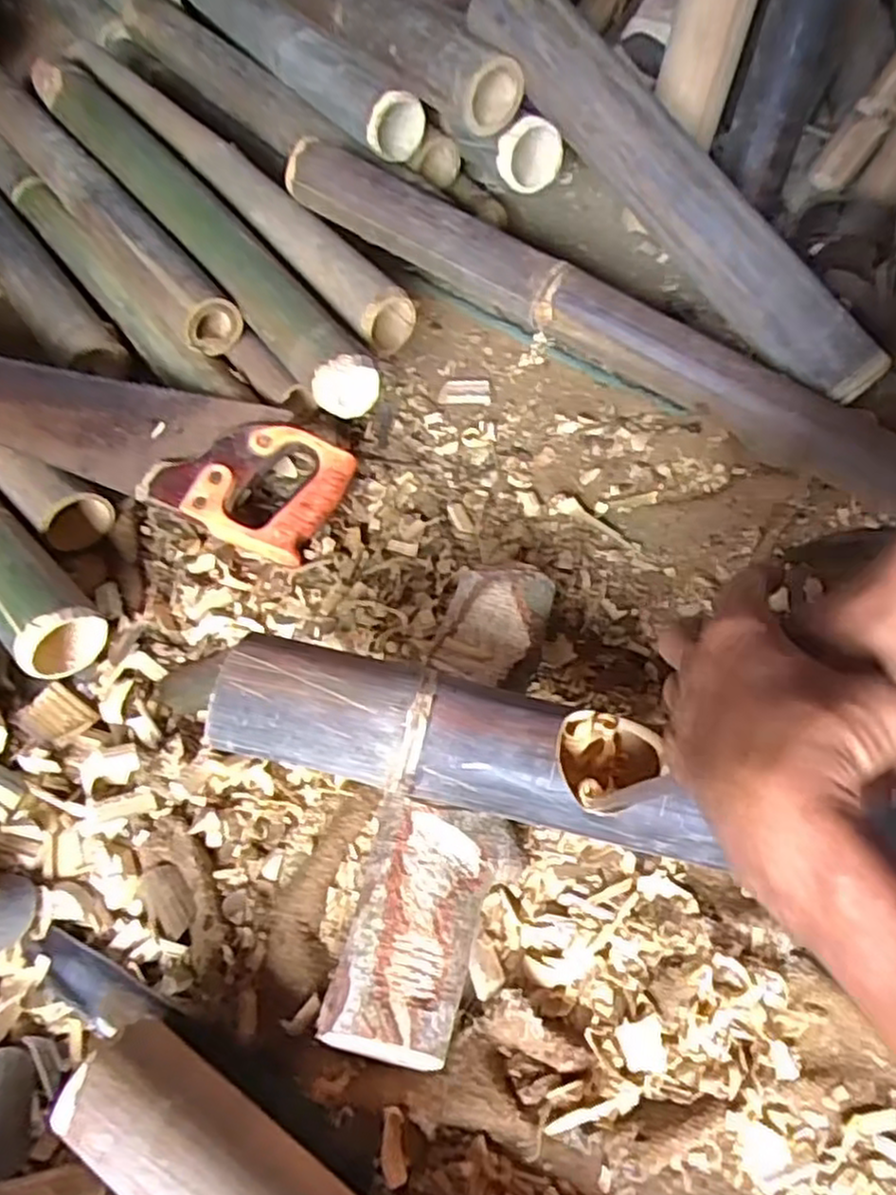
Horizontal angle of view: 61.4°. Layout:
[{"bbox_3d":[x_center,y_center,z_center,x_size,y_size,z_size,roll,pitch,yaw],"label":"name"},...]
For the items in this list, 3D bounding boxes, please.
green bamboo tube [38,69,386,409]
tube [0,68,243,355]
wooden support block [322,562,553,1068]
[{"bbox_3d":[-0.268,-0.397,0.773,0.072,0.074,0.652,-33,62,-20],"label":"green bamboo tube"},{"bbox_3d":[-0.395,-0.442,0.816,0.058,0.054,0.597,-33,62,-20],"label":"tube"},{"bbox_3d":[0.009,0.123,0.500,0.084,0.059,0.323,11,57,8],"label":"wooden support block"}]

